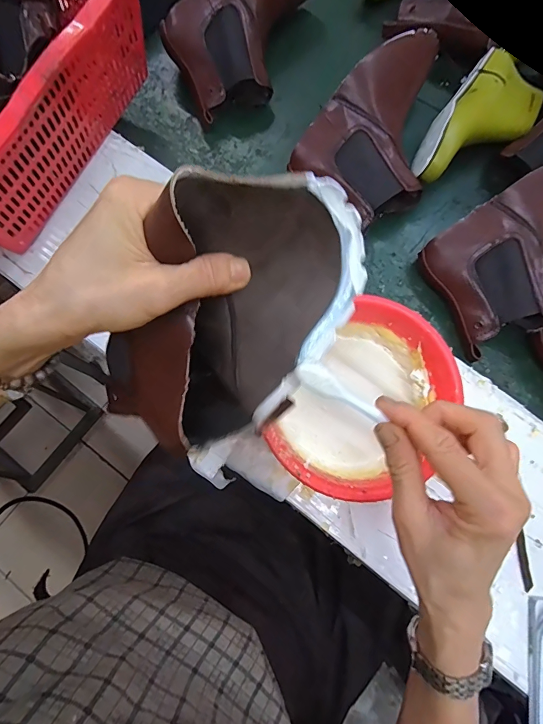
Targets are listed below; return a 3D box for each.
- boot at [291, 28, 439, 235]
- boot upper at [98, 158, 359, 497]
[{"bbox_3d":[0.154,-0.293,0.490,0.247,0.075,0.150,-44,80,-8],"label":"boot"},{"bbox_3d":[-0.025,-0.027,0.231,0.112,0.101,0.176,36,82,8],"label":"boot upper"}]

